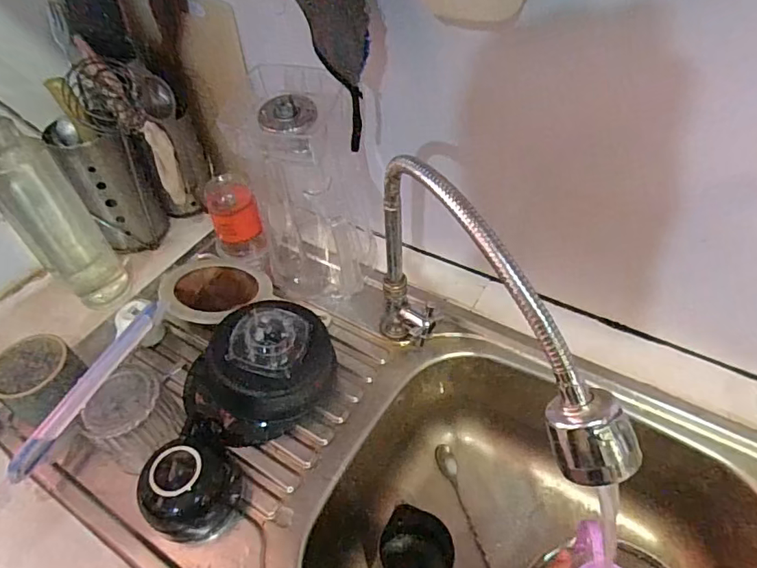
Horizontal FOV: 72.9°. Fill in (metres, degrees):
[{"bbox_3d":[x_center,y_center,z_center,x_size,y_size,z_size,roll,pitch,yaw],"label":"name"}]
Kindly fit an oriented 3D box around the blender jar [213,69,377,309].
[{"bbox_3d":[-0.079,-0.098,0.615,0.146,0.273,0.151,-3,48,4],"label":"blender jar"}]

